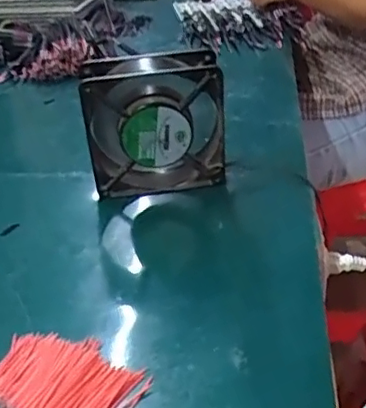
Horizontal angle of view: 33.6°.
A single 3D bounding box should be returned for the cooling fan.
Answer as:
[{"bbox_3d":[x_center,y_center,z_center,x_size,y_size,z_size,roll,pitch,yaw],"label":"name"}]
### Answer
[{"bbox_3d":[-0.024,-0.067,0.539,0.120,0.121,0.042,-6,31,-6],"label":"cooling fan"}]

